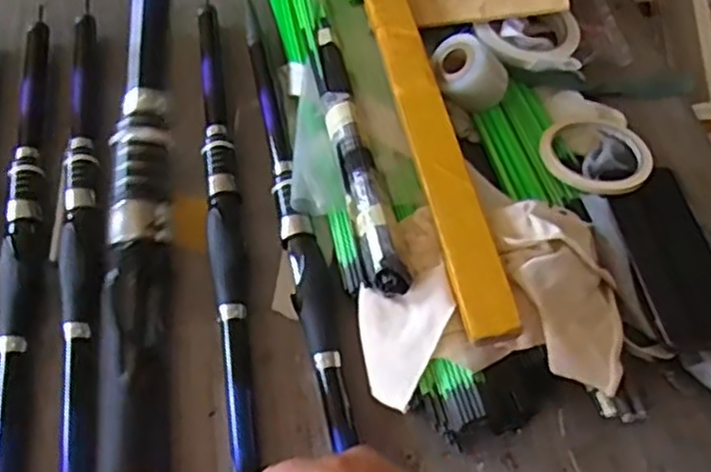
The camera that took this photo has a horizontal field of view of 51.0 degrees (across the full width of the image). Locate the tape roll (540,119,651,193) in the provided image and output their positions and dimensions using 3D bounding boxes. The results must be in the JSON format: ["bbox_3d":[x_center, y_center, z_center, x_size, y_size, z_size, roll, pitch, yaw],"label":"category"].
[{"bbox_3d":[0.206,-0.071,0.638,0.090,0.009,0.097,1,46,-1],"label":"tape roll"}]

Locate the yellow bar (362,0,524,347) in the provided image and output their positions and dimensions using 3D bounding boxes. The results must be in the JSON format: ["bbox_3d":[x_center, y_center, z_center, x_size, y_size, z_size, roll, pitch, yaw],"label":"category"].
[{"bbox_3d":[0.060,-0.091,0.608,0.039,0.027,0.385,-9,59,-7],"label":"yellow bar"}]

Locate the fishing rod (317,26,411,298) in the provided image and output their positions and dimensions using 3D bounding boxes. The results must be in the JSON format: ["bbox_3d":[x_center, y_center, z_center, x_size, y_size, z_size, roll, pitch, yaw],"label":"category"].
[{"bbox_3d":[-0.003,-0.074,0.605,0.029,0.030,0.271,-9,59,-8],"label":"fishing rod"}]

